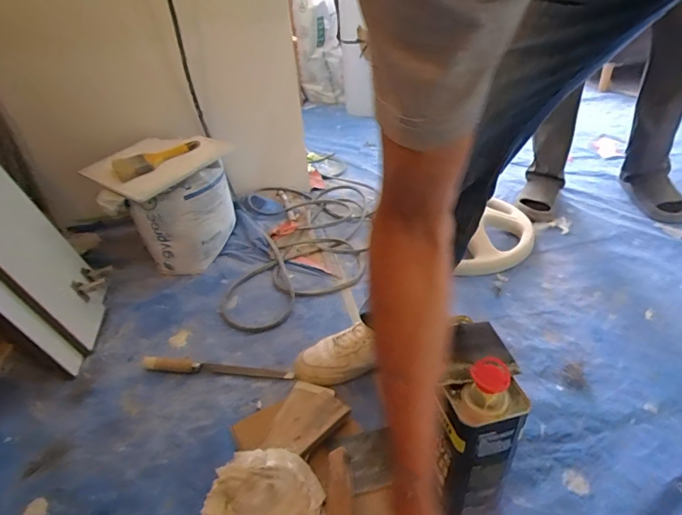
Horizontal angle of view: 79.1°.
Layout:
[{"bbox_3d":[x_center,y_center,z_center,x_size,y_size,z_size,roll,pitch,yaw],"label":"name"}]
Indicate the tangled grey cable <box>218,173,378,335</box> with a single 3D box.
[{"bbox_3d":[-0.137,-0.094,1.268,0.445,0.039,0.835,2,36,9],"label":"tangled grey cable"}]

